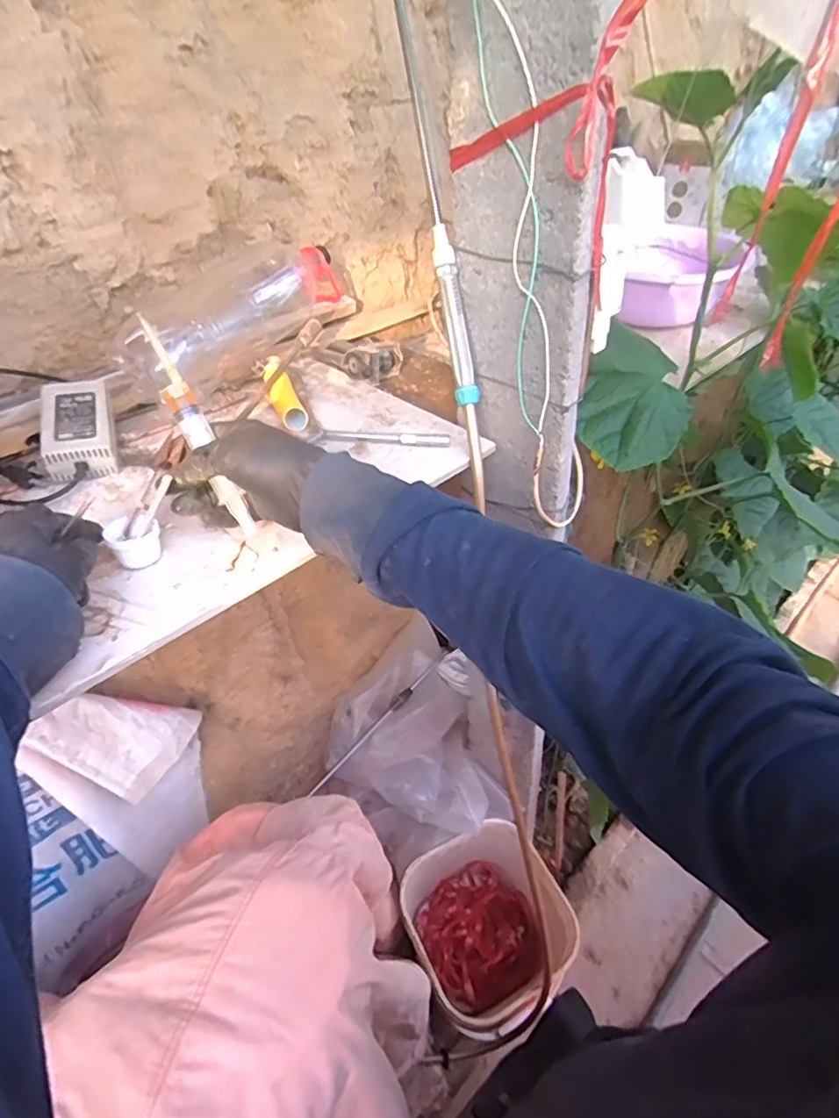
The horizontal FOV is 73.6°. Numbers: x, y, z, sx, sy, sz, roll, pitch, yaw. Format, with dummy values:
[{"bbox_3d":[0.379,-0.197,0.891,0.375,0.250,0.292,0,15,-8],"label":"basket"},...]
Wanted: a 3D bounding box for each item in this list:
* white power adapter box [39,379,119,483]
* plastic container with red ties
[{"bbox_3d":[-0.333,-0.132,0.547,0.058,0.029,0.114,-15,65,-17],"label":"white power adapter box"},{"bbox_3d":[0.110,0.644,0.962,0.236,0.264,0.256,-20,49,-21],"label":"plastic container with red ties"}]

